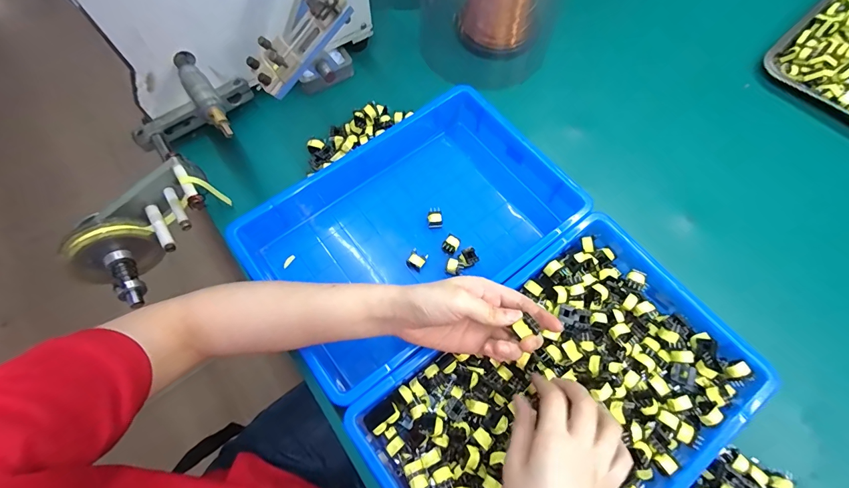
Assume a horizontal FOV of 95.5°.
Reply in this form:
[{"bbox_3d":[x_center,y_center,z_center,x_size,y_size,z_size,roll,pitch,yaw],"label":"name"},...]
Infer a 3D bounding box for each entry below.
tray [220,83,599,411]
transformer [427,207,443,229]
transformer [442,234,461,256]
[{"bbox_3d":[-0.018,-0.020,0.486,0.387,0.068,0.254,-36,72,-13],"label":"tray"},{"bbox_3d":[0.014,-0.034,0.506,0.020,0.022,0.021,-1,68,1],"label":"transformer"},{"bbox_3d":[0.034,0.001,0.489,0.019,0.011,0.022,36,73,14],"label":"transformer"}]

